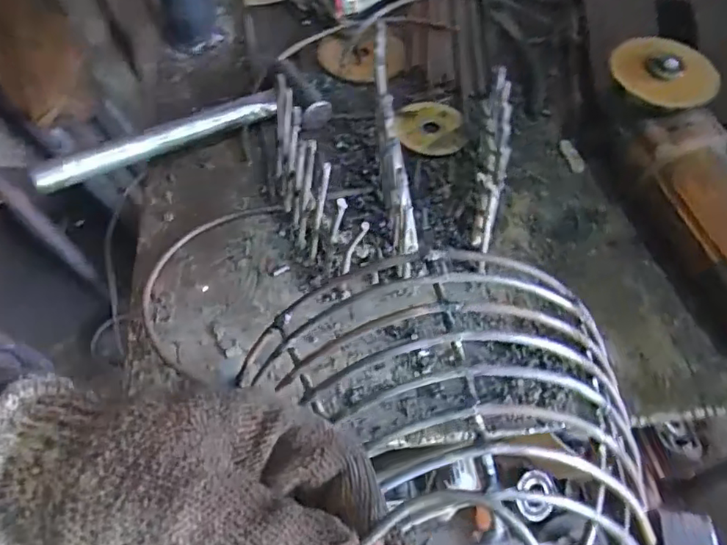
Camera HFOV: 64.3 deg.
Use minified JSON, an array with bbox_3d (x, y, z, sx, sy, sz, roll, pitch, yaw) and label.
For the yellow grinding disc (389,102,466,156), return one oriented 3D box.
[{"bbox_3d":[0.059,-0.135,0.533,0.066,0.010,0.065,0,59,0],"label":"yellow grinding disc"}]

